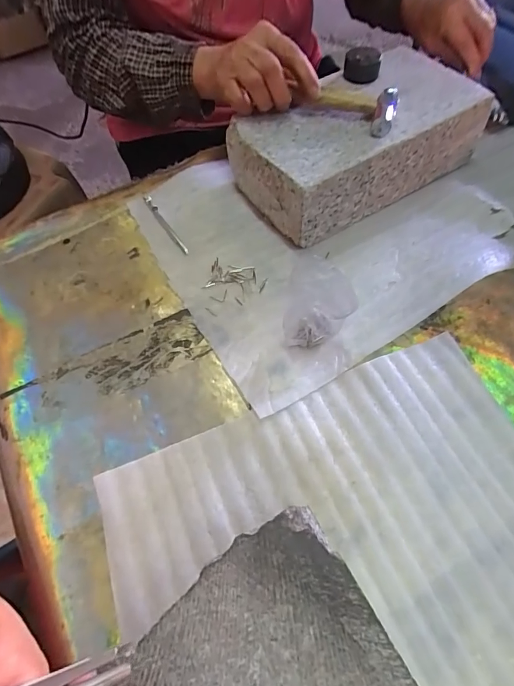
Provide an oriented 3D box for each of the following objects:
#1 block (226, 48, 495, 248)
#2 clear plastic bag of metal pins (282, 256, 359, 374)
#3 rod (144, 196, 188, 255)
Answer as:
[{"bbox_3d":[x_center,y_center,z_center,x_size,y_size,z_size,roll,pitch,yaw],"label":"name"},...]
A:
[{"bbox_3d":[0.108,-0.219,0.435,0.249,0.081,0.137,-30,62,-13],"label":"block"},{"bbox_3d":[0.050,-0.016,0.325,0.056,0.074,0.054,12,61,11],"label":"clear plastic bag of metal pins"},{"bbox_3d":[-0.102,-0.132,0.441,0.008,0.008,0.100,-30,62,-13],"label":"rod"}]

